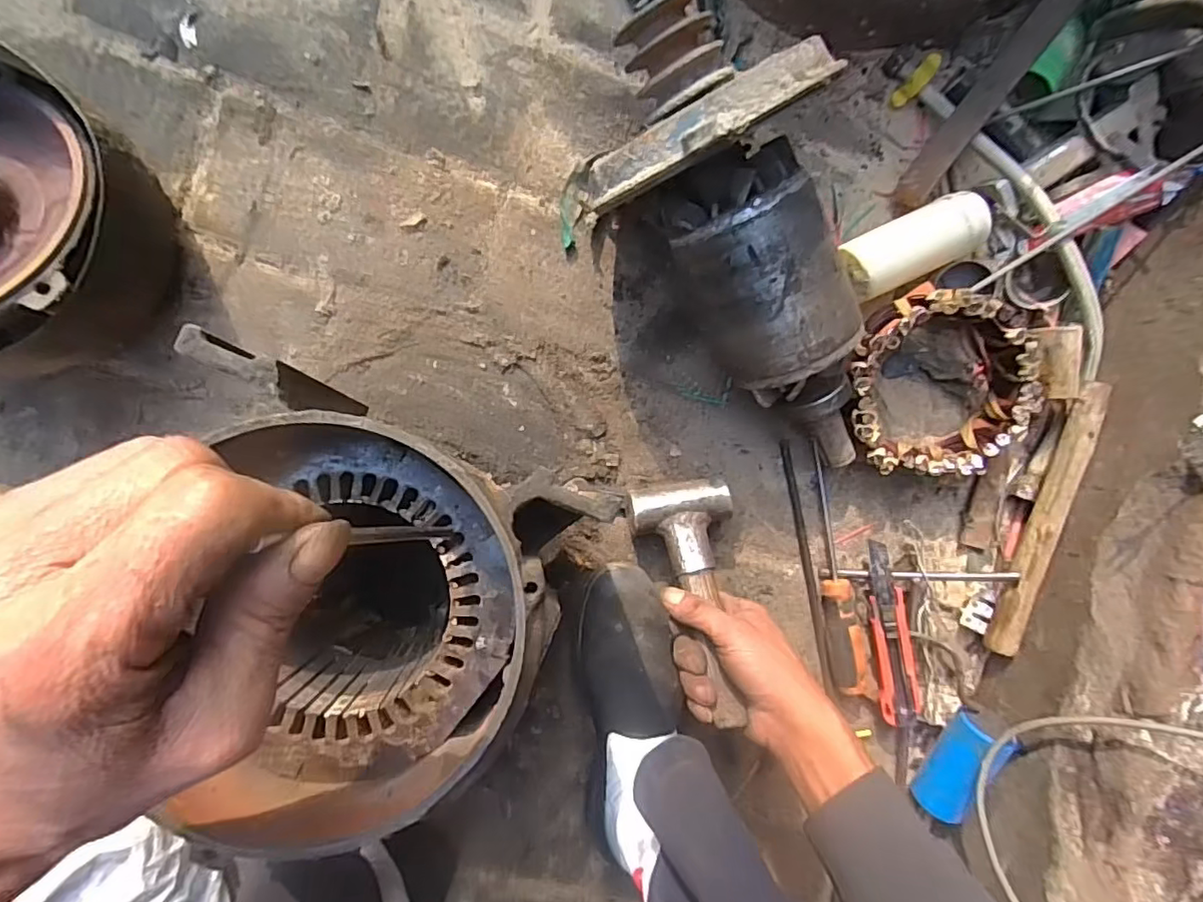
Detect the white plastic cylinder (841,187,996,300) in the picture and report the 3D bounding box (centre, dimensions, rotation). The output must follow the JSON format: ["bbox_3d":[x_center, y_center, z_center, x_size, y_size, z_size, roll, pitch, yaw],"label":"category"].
[{"bbox_3d":[0.272,-0.180,0.518,0.124,0.047,0.053,-26,97,-5],"label":"white plastic cylinder"}]

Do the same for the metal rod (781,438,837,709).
[{"bbox_3d":[0.202,0.113,0.559,0.014,0.014,0.249,-12,97,-4],"label":"metal rod"}]

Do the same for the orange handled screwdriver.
[{"bbox_3d":[0.223,0.118,0.552,0.033,0.034,0.245,-10,97,-4],"label":"orange handled screwdriver"}]

